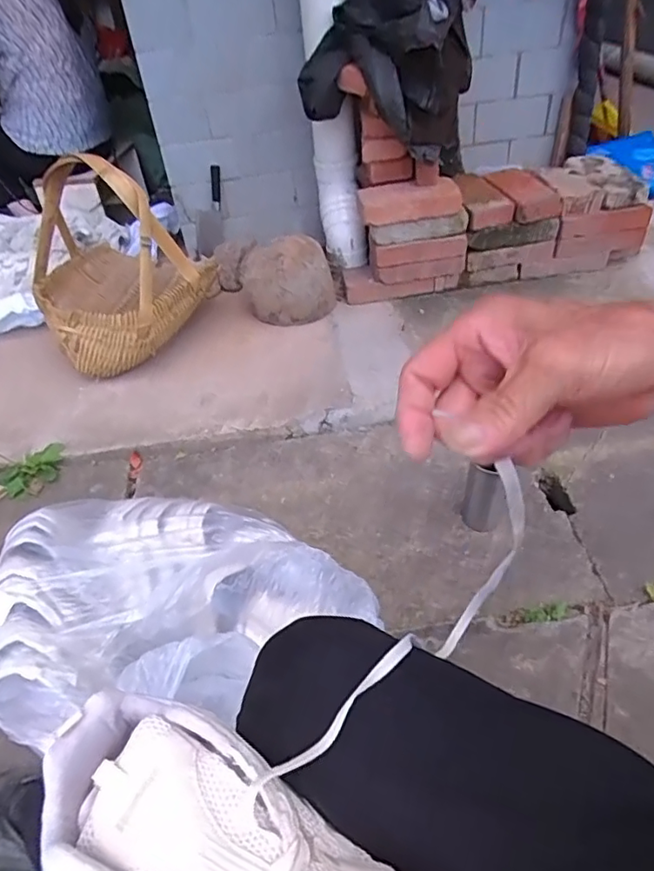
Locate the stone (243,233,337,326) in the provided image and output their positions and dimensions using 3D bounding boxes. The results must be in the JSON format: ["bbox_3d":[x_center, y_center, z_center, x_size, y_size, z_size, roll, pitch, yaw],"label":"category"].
[{"bbox_3d":[-0.097,-0.398,1.451,0.229,0.174,0.183,-11,40,-5],"label":"stone"}]

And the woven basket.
[{"bbox_3d":[-0.485,-0.411,1.337,0.412,0.386,0.415,-25,43,-20],"label":"woven basket"}]

